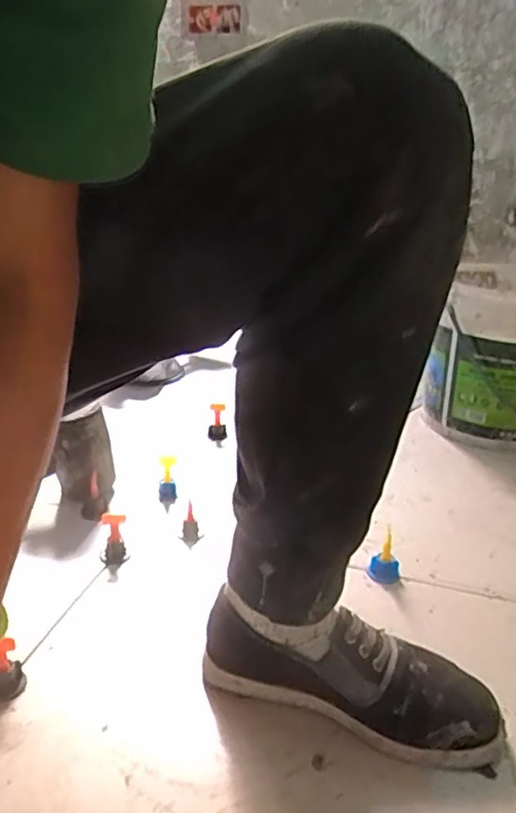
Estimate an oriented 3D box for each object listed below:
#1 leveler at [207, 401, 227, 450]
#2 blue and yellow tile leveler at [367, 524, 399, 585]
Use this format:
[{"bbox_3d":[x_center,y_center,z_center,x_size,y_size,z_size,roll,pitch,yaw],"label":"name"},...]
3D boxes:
[{"bbox_3d":[-0.064,0.029,0.993,0.029,0.071,0.029,-2,4,-11],"label":"leveler"},{"bbox_3d":[0.135,0.160,0.679,0.027,0.052,0.033,-9,26,-24],"label":"blue and yellow tile leveler"}]

